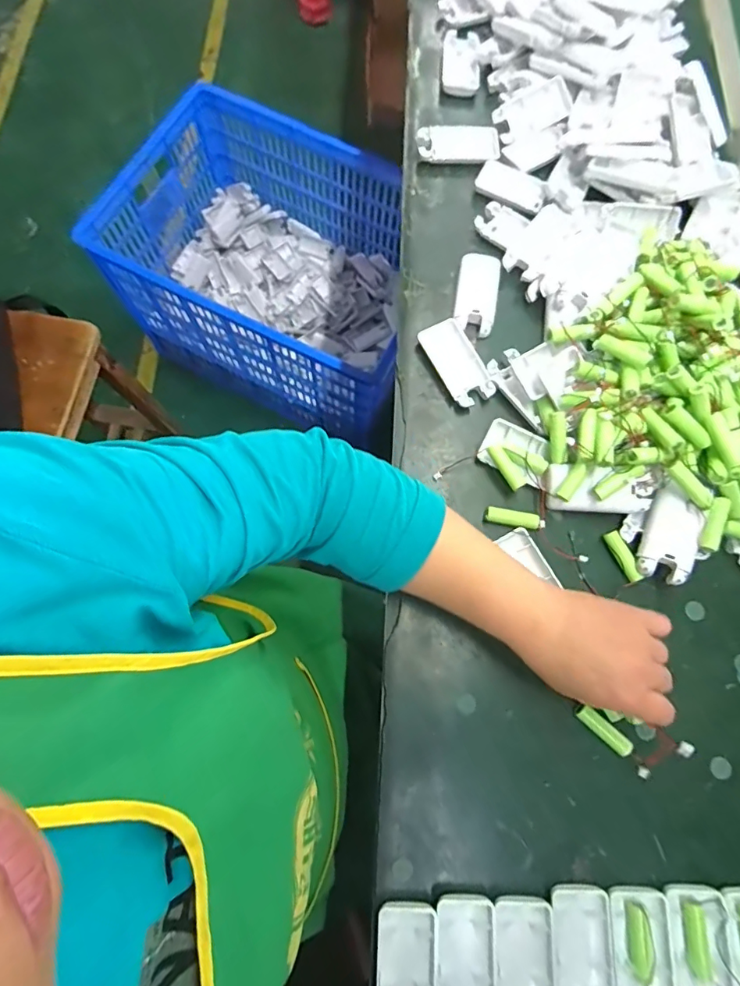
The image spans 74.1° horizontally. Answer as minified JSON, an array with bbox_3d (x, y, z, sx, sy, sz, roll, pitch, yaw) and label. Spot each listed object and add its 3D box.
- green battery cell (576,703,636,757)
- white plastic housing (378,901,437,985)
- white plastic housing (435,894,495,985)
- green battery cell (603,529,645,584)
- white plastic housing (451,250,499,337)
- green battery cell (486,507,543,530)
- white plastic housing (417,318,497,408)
[{"bbox_3d":[0.201,0.204,0.423,0.052,0.015,0.014,42,78,10],"label":"green battery cell"},{"bbox_3d":[0.027,0.363,0.366,0.043,0.015,0.092,2,74,-1],"label":"white plastic housing"},{"bbox_3d":[0.071,0.359,0.368,0.044,0.013,0.091,4,74,0],"label":"white plastic housing"},{"bbox_3d":[0.238,0.060,0.461,0.014,0.017,0.049,-20,76,-7],"label":"green battery cell"},{"bbox_3d":[0.115,-0.216,0.534,0.043,0.016,0.091,9,75,1],"label":"white plastic housing"},{"bbox_3d":[0.137,0.025,0.473,0.050,0.015,0.014,11,75,2],"label":"green battery cell"},{"bbox_3d":[0.091,-0.135,0.510,0.044,0.010,0.095,-27,77,-8],"label":"white plastic housing"}]

